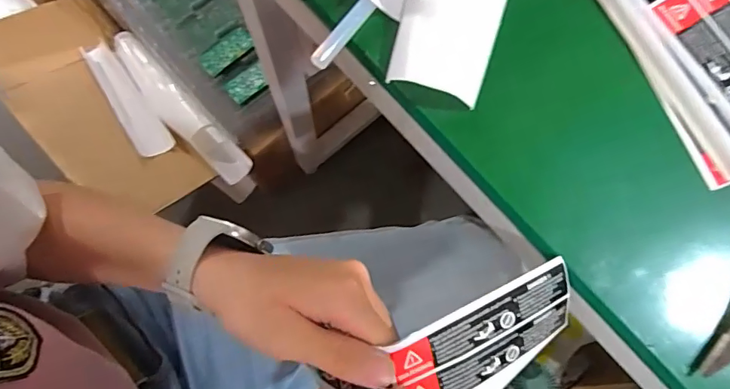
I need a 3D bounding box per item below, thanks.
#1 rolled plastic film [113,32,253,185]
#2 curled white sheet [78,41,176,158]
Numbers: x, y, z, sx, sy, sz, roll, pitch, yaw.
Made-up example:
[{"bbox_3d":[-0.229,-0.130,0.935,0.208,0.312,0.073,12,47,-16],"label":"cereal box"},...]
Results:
[{"bbox_3d":[-0.331,-0.151,0.848,0.058,0.069,0.326,-44,81,-11],"label":"rolled plastic film"},{"bbox_3d":[-0.421,-0.160,0.858,0.063,0.048,0.237,-36,80,-9],"label":"curled white sheet"}]

